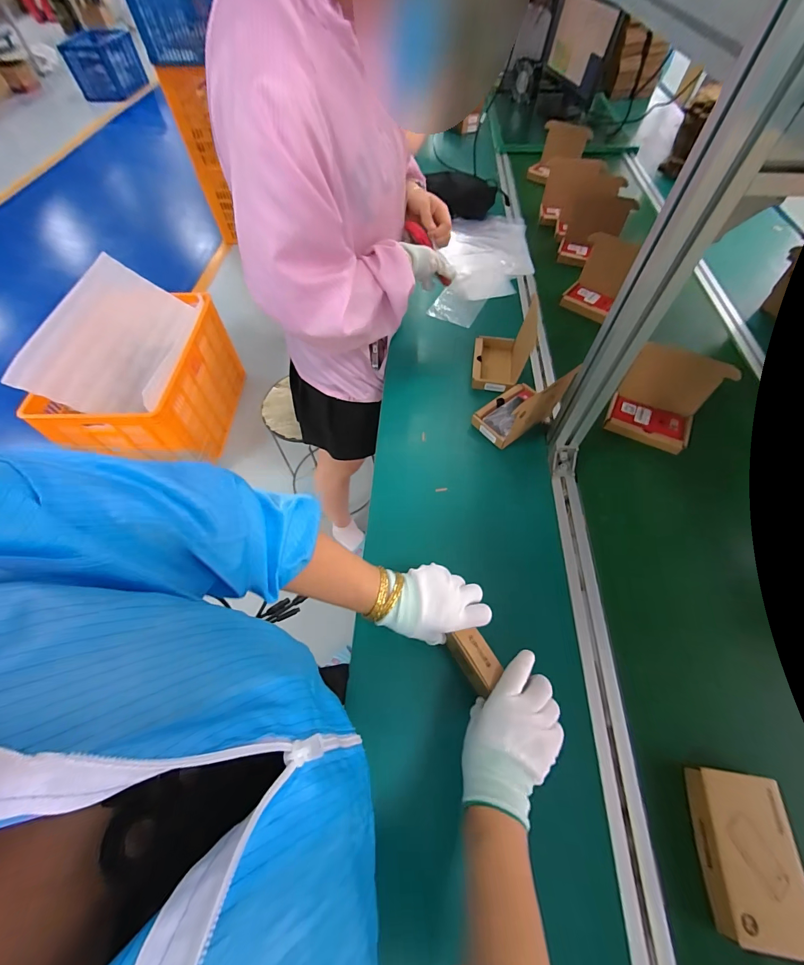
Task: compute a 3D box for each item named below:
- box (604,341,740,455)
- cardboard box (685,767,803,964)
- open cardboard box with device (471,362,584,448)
[{"bbox_3d":[0.456,-0.145,0.645,0.141,0.122,0.100,26,63,15],"label":"box"},{"bbox_3d":[0.361,0.383,0.380,0.091,0.033,0.138,7,60,5],"label":"cardboard box"},{"bbox_3d":[0.207,-0.146,0.641,0.141,0.117,0.106,-40,66,-20],"label":"open cardboard box with device"}]

